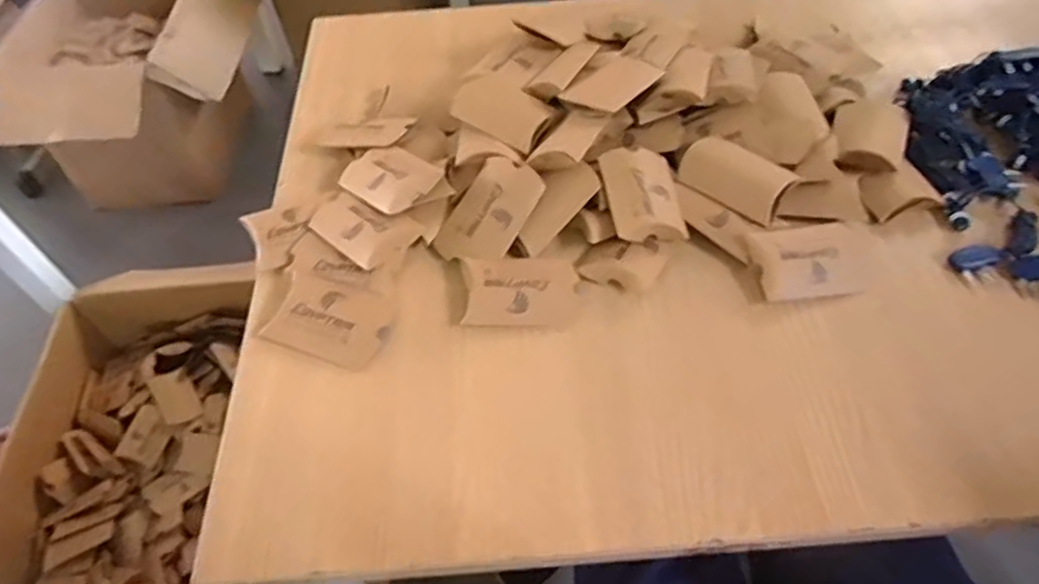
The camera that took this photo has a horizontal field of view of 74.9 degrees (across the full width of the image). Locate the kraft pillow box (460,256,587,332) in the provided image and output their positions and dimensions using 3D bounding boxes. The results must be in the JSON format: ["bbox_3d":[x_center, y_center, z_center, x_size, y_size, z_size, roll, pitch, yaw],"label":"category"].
[{"bbox_3d":[0.003,-0.002,0.504,0.086,0.017,0.059,3,53,4],"label":"kraft pillow box"}]

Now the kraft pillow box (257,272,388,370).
[{"bbox_3d":[-0.139,0.019,0.496,0.086,0.014,0.061,17,56,14],"label":"kraft pillow box"}]

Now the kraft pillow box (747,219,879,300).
[{"bbox_3d":[0.227,-0.026,0.511,0.098,0.021,0.062,-10,53,-5],"label":"kraft pillow box"}]

